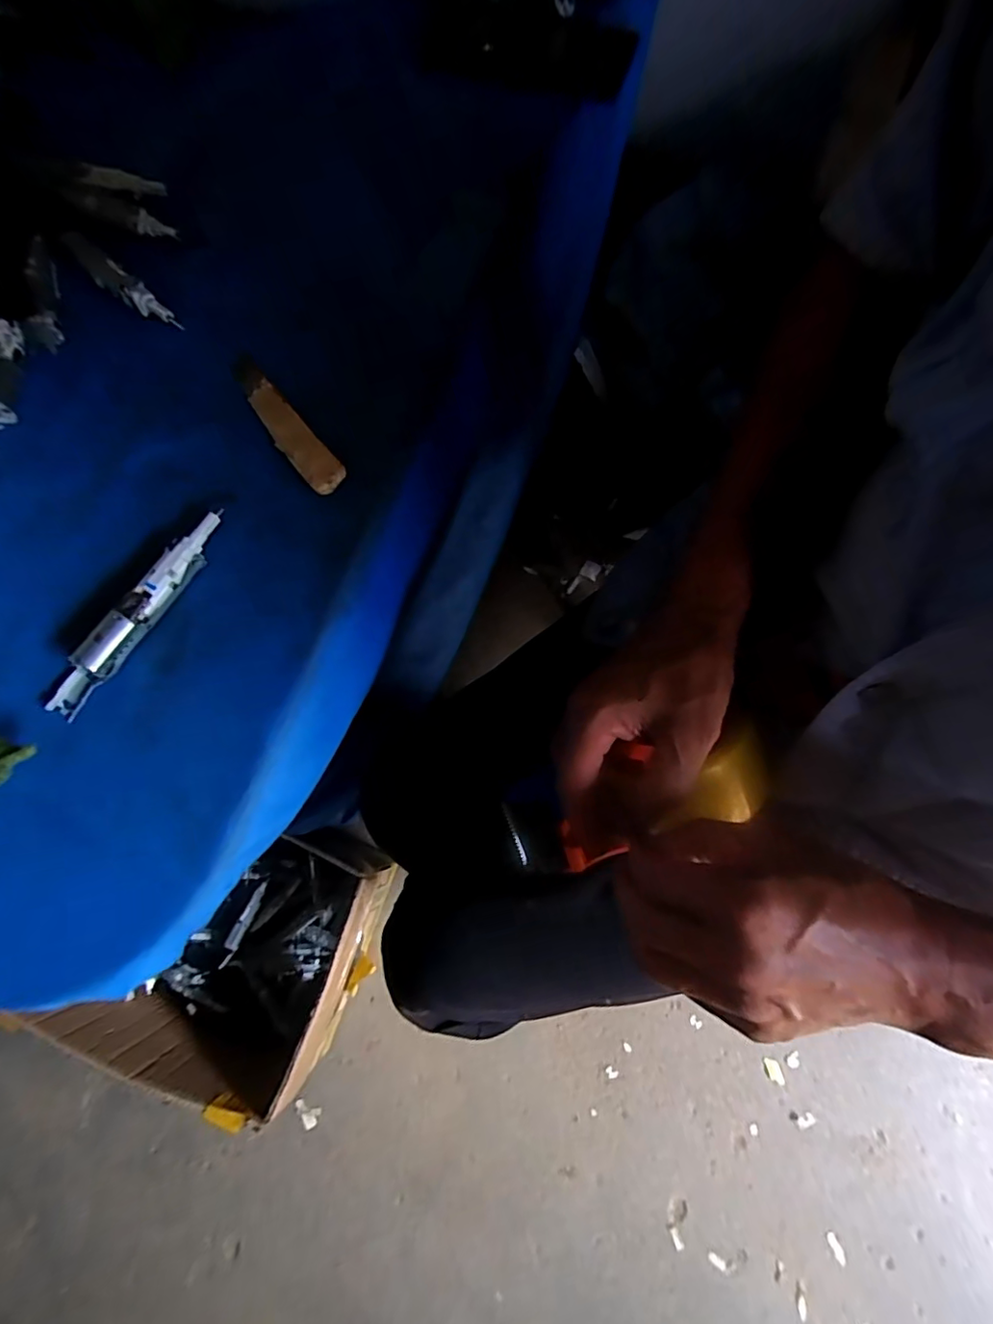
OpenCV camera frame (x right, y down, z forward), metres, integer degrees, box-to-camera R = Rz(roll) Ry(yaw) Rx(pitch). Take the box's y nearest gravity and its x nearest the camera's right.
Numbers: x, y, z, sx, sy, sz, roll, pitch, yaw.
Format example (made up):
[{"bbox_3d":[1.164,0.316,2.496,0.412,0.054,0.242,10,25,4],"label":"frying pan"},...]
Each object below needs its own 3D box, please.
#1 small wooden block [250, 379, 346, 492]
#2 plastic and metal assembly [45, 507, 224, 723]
[{"bbox_3d":[-0.124,-0.139,0.328,0.022,0.007,0.093,-38,76,-9],"label":"small wooden block"},{"bbox_3d":[-0.194,-0.028,0.295,0.016,0.021,0.132,34,78,11],"label":"plastic and metal assembly"}]

